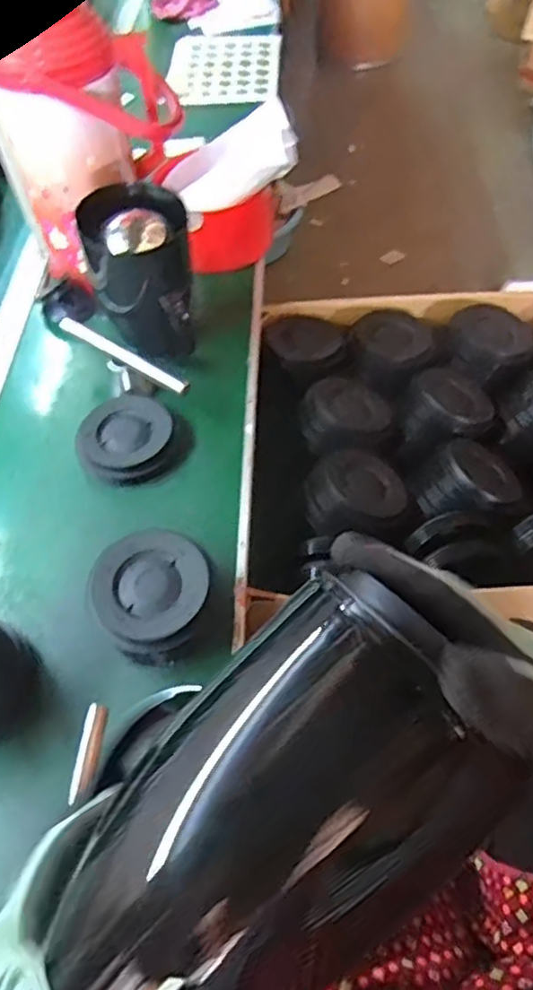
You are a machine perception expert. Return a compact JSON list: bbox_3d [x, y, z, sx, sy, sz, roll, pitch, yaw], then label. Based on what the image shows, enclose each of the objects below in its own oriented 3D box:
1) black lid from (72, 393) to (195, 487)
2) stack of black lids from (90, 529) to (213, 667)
[{"bbox_3d":[-0.159,-0.068,0.755,0.115,0.023,0.125,-38,61,-20],"label":"black lid"},{"bbox_3d":[-0.104,0.097,0.613,0.114,0.080,0.112,-26,58,-13],"label":"stack of black lids"}]

